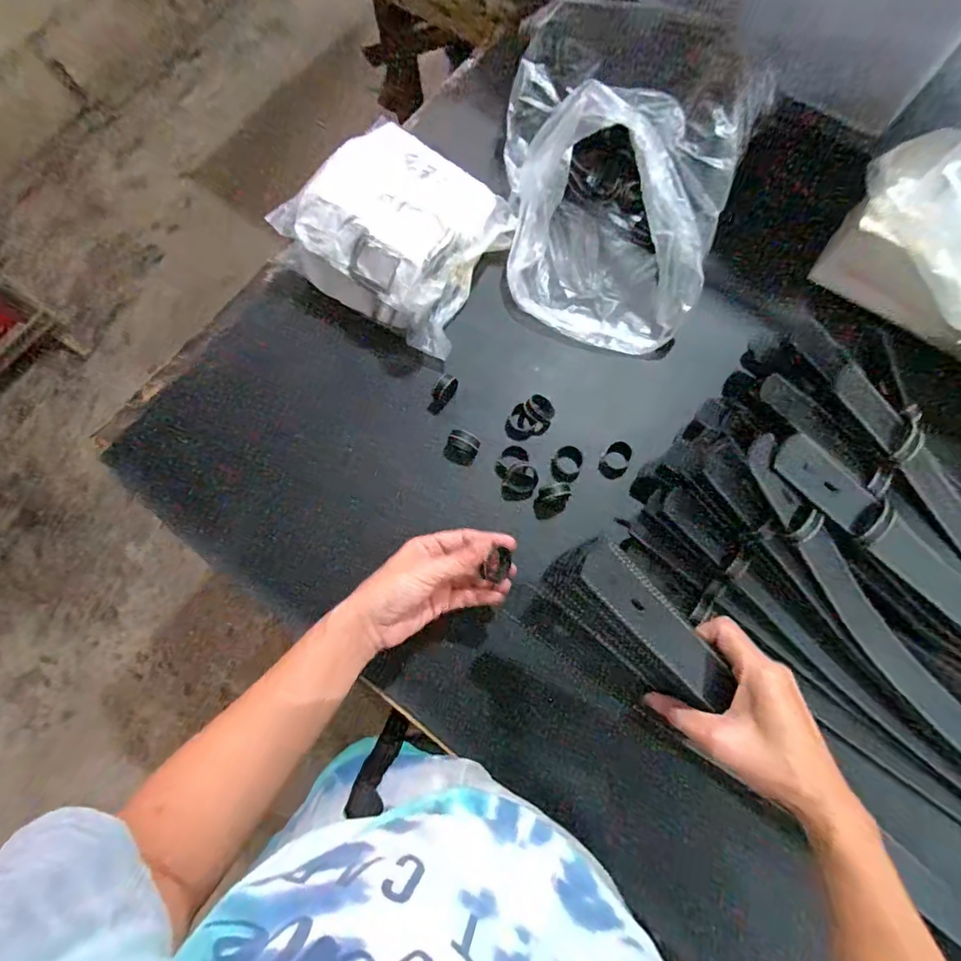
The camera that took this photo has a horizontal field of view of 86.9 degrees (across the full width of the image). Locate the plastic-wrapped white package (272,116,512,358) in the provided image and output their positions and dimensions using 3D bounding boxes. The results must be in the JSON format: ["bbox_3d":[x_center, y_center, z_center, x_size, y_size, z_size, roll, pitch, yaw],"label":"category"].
[{"bbox_3d":[-0.089,-0.269,0.546,0.200,0.089,0.181,31,78,9],"label":"plastic-wrapped white package"}]

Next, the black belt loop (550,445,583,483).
[{"bbox_3d":[0.088,-0.016,0.516,0.030,0.014,0.041,21,77,7],"label":"black belt loop"}]

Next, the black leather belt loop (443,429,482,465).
[{"bbox_3d":[-0.020,-0.036,0.541,0.033,0.024,0.032,22,77,7],"label":"black leather belt loop"}]

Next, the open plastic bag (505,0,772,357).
[{"bbox_3d":[0.137,-0.318,0.541,0.252,0.134,0.312,14,76,5],"label":"open plastic bag"}]

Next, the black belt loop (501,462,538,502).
[{"bbox_3d":[0.041,0.003,0.524,0.031,0.020,0.039,24,78,7],"label":"black belt loop"}]

